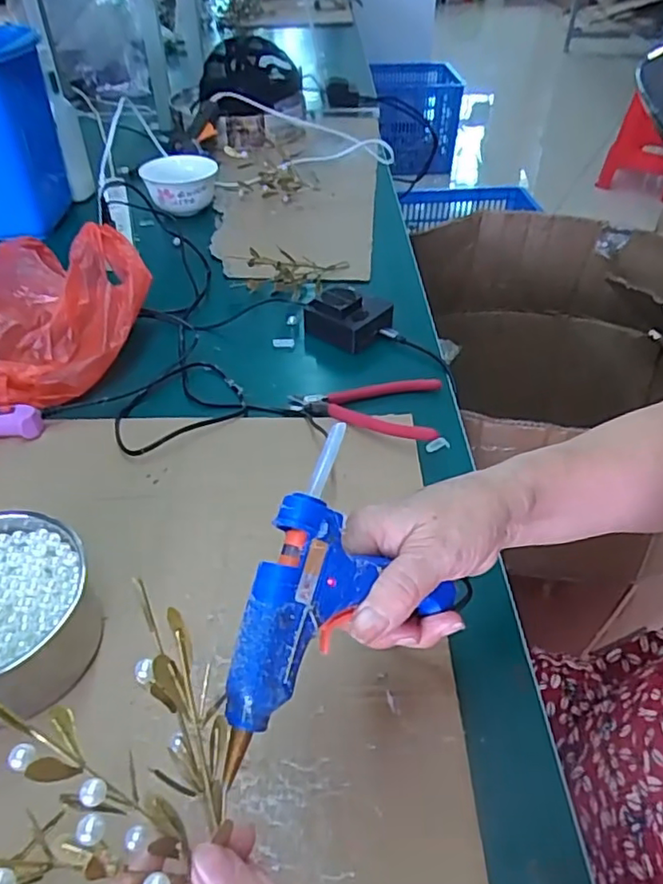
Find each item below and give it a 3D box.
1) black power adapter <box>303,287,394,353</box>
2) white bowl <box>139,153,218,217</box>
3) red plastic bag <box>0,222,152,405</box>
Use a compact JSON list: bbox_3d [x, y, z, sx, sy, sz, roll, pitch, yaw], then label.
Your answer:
[{"bbox_3d":[0.020,-0.139,0.662,0.077,0.053,0.071,32,52,28],"label":"black power adapter"},{"bbox_3d":[-0.236,-0.406,0.929,0.112,0.057,0.127,-5,44,-5],"label":"white bowl"},{"bbox_3d":[-0.322,-0.135,0.608,0.224,0.090,0.236,26,50,24],"label":"red plastic bag"}]

